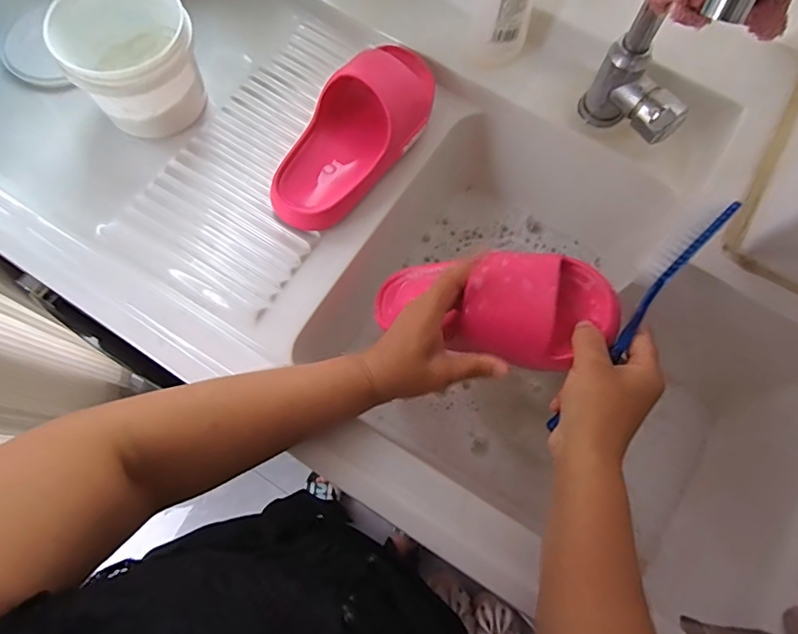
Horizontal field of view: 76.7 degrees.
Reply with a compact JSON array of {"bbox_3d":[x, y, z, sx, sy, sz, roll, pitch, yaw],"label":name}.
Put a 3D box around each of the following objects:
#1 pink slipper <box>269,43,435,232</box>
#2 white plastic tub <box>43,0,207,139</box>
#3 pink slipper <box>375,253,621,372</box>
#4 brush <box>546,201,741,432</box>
[{"bbox_3d":[-0.041,-0.193,0.518,0.093,0.056,0.239,31,76,9],"label":"pink slipper"},{"bbox_3d":[-0.265,-0.261,0.515,0.115,0.093,0.120,0,73,0],"label":"white plastic tub"},{"bbox_3d":[0.065,-0.019,0.450,0.229,0.057,0.095,9,70,39],"label":"pink slipper"},{"bbox_3d":[0.187,-0.006,0.396,0.032,0.013,0.223,36,90,10],"label":"brush"}]

